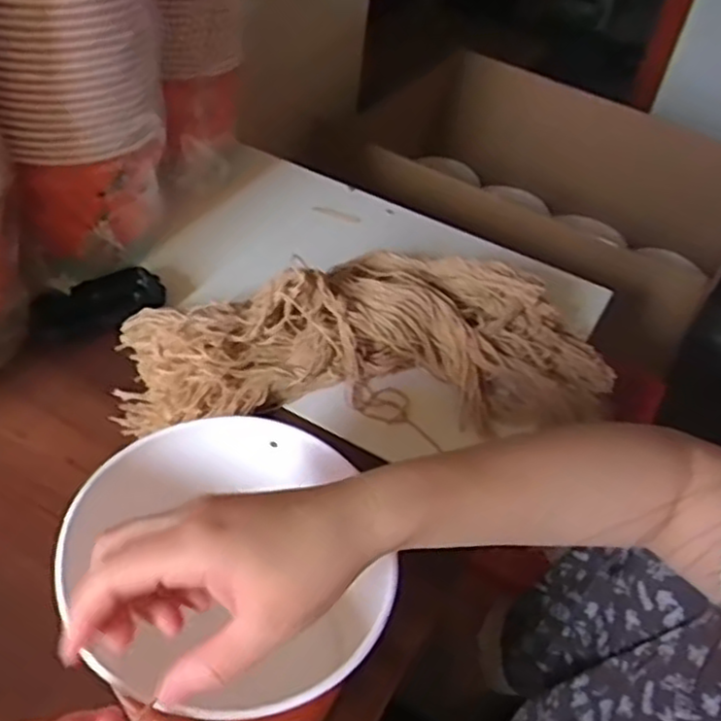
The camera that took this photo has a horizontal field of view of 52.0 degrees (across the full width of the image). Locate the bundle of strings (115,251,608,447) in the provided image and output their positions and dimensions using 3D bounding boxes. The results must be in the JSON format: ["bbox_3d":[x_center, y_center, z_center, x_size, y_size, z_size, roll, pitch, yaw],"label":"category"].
[{"bbox_3d":[0.013,-0.028,0.624,0.415,0.073,0.178,0,45,-8],"label":"bundle of strings"}]

